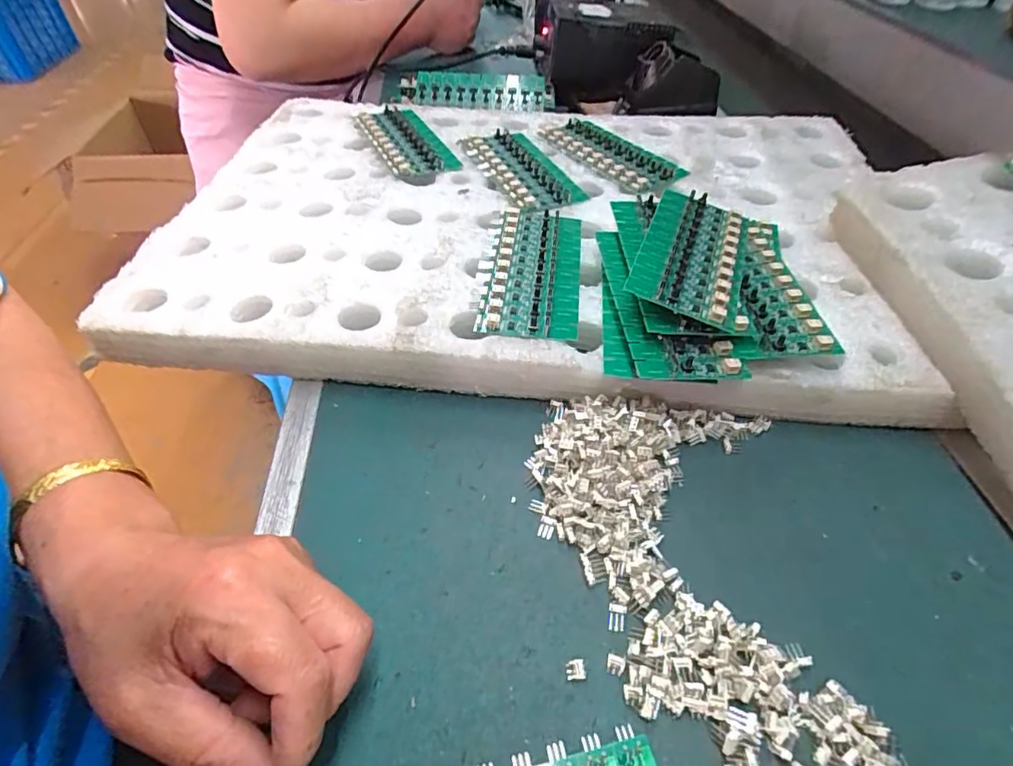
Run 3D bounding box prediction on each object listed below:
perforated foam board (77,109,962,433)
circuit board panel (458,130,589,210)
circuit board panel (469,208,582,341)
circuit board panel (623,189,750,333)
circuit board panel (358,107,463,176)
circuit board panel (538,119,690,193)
[{"bbox_3d":[0.021,-0.131,0.445,0.551,0.049,0.377,2,46,1],"label":"perforated foam board"},{"bbox_3d":[0.012,-0.187,0.474,0.064,0.009,0.134,-17,49,-17],"label":"circuit board panel"},{"bbox_3d":[0.017,-0.082,0.377,0.066,0.007,0.142,5,46,4],"label":"circuit board panel"},{"bbox_3d":[0.119,-0.084,0.345,0.062,0.007,0.135,22,47,8],"label":"circuit board panel"},{"bbox_3d":[-0.093,-0.227,0.510,0.059,0.012,0.136,-18,49,-17],"label":"circuit board panel"},{"bbox_3d":[0.092,-0.209,0.496,0.060,0.009,0.135,-28,52,-25],"label":"circuit board panel"}]

